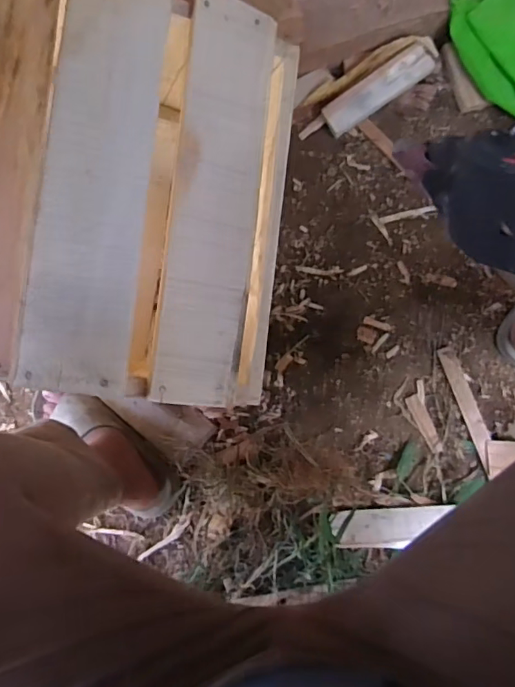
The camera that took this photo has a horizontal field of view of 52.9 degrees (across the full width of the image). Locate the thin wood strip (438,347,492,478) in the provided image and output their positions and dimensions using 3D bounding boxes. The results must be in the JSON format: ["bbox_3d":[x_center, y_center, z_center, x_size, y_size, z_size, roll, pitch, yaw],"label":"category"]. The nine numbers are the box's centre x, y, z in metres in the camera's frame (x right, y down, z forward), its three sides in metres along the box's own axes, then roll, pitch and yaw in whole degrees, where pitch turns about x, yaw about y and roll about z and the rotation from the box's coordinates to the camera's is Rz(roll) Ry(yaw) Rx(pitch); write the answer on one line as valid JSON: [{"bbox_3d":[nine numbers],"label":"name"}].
[{"bbox_3d":[0.340,0.103,0.835,0.028,0.006,0.200,-21,76,13],"label":"thin wood strip"}]

